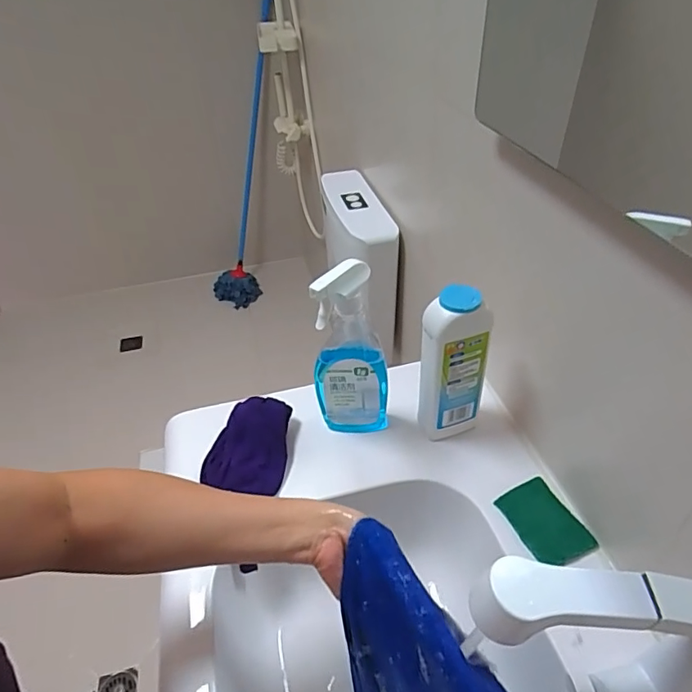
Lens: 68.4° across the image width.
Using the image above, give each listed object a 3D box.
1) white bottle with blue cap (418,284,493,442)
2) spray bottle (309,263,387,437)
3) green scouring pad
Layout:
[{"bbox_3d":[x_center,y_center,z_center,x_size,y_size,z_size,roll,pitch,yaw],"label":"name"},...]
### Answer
[{"bbox_3d":[0.132,0.029,0.645,0.070,0.221,0.060,-27,45,-24],"label":"white bottle with blue cap"},{"bbox_3d":[0.004,0.011,0.646,0.091,0.267,0.078,-10,41,-5],"label":"spray bottle"},{"bbox_3d":[0.233,0.208,0.598,0.066,0.005,0.097,-29,58,-12],"label":"green scouring pad"}]

